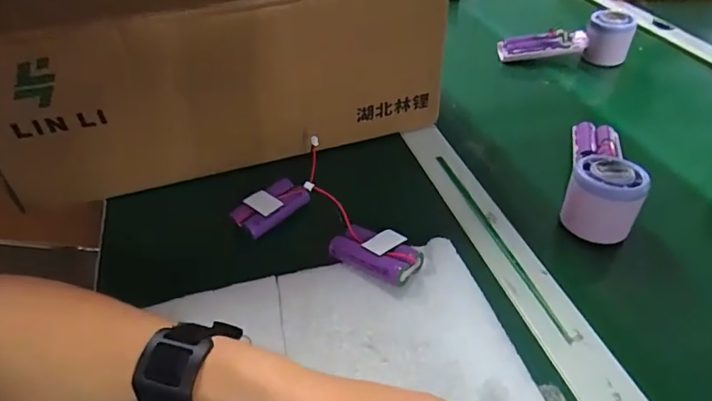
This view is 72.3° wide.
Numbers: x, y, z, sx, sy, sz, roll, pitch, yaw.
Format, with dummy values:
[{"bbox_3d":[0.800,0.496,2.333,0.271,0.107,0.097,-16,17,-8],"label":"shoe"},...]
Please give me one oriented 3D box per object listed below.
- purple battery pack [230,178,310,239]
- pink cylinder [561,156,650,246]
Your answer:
[{"bbox_3d":[-0.075,0.004,0.426,0.033,0.016,0.066,31,53,30],"label":"purple battery pack"},{"bbox_3d":[0.207,-0.004,0.407,0.054,0.049,0.053,20,48,22],"label":"pink cylinder"}]

